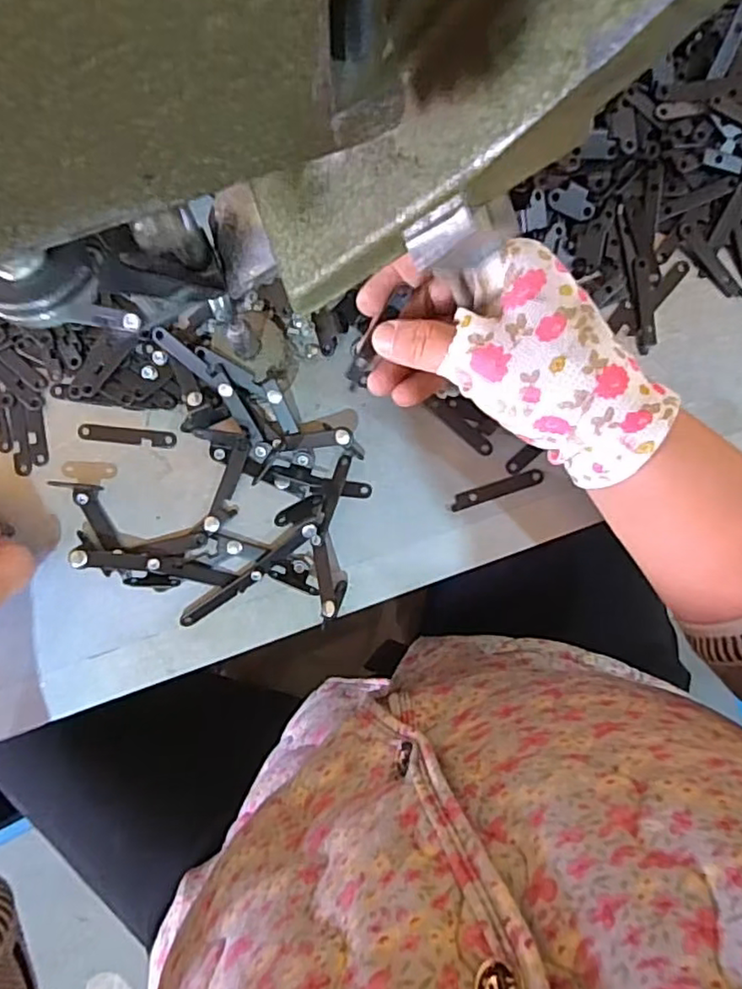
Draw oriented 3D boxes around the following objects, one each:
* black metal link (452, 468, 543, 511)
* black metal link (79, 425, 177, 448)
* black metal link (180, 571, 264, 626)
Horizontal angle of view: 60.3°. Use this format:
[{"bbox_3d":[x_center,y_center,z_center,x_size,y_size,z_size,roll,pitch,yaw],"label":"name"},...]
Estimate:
[{"bbox_3d":[0.070,-0.002,0.357,0.054,0.004,0.009,-18,88,-2],"label":"black metal link"},{"bbox_3d":[-0.133,-0.032,0.349,0.051,0.004,0.009,6,87,-1],"label":"black metal link"},{"bbox_3d":[-0.081,0.055,0.344,0.049,0.004,0.009,-33,88,-3],"label":"black metal link"}]

